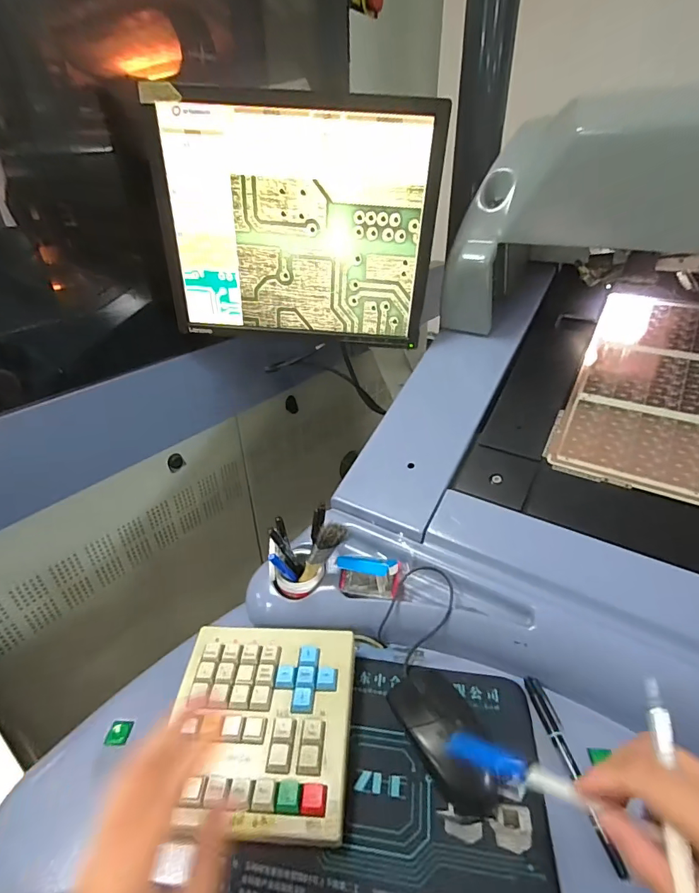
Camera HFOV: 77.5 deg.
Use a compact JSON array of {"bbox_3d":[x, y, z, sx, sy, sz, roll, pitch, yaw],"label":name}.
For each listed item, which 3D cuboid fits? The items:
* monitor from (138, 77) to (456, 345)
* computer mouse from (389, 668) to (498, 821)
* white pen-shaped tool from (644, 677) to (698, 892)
[{"bbox_3d":[-0.073,-0.295,0.605,0.378,0.292,0.043,1,32,3],"label":"monitor"},{"bbox_3d":[0.081,0.245,0.376,0.057,0.030,0.115,-18,36,-25],"label":"computer mouse"},{"bbox_3d":[0.170,0.187,0.229,0.010,0.006,0.116,6,59,10],"label":"white pen-shaped tool"}]

